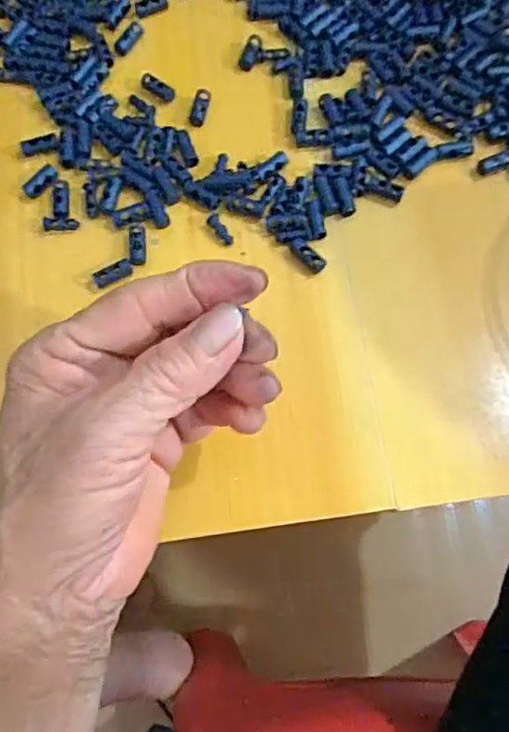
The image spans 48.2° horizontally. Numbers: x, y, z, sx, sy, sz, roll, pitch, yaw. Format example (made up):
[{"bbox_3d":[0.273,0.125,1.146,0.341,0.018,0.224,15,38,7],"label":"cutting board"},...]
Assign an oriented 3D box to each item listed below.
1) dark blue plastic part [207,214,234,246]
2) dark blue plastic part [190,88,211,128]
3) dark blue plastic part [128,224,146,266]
[{"bbox_3d":[-0.017,-0.066,0.273,0.006,0.004,0.017,-32,76,-8],"label":"dark blue plastic part"},{"bbox_3d":[-0.028,-0.133,0.291,0.008,0.004,0.022,12,74,3],"label":"dark blue plastic part"},{"bbox_3d":[-0.056,-0.059,0.270,0.007,0.004,0.023,-4,74,-1],"label":"dark blue plastic part"}]

